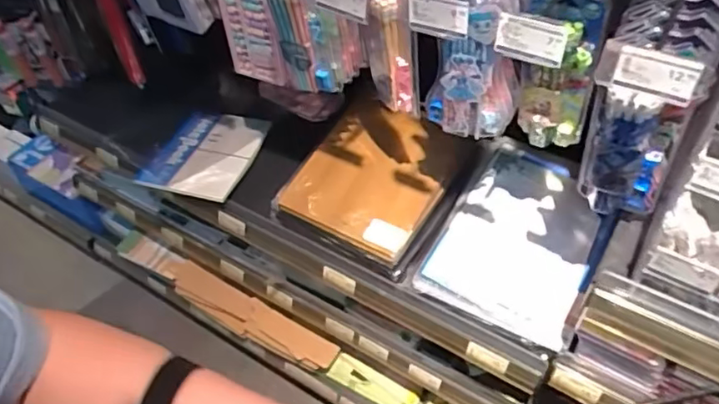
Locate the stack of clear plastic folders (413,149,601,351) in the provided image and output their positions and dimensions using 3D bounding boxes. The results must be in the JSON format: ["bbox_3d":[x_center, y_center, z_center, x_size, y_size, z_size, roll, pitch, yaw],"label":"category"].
[{"bbox_3d":[0.266,0.054,0.975,0.227,0.039,0.310,22,55,21],"label":"stack of clear plastic folders"}]

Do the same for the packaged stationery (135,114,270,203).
[{"bbox_3d":[-0.321,-0.105,1.234,0.217,0.021,0.262,10,40,13],"label":"packaged stationery"}]

